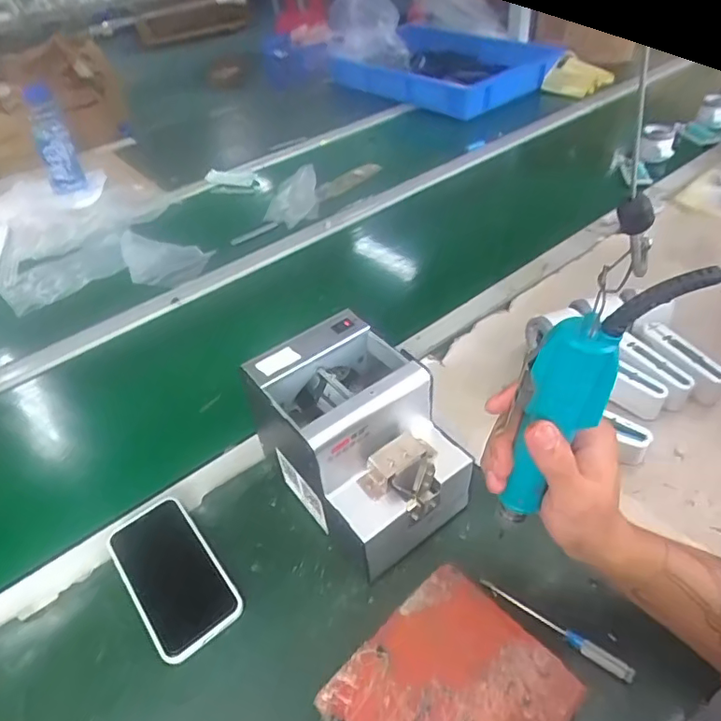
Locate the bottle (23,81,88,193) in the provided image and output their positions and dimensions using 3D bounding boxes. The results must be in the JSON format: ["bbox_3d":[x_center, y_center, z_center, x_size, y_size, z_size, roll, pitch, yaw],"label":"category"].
[{"bbox_3d":[-0.606,-0.428,1.042,0.058,0.205,0.070,-37,50,-28],"label":"bottle"}]

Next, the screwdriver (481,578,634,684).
[{"bbox_3d":[0.155,0.213,0.428,0.124,0.012,0.012,28,53,31],"label":"screwdriver"}]

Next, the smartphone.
[{"bbox_3d":[-0.170,0.192,0.481,0.075,0.016,0.147,-32,49,-24],"label":"smartphone"}]

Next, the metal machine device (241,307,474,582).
[{"bbox_3d":[0.001,0.073,0.486,0.126,0.145,0.169,-32,49,-24],"label":"metal machine device"}]

